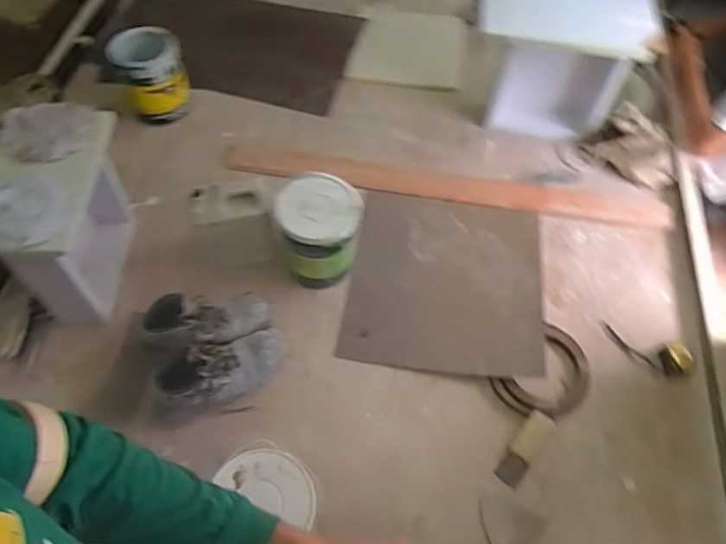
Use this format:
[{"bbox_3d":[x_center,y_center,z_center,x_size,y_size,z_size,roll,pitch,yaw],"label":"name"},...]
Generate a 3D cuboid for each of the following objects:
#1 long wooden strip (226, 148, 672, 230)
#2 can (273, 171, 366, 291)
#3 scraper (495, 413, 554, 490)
[{"bbox_3d":[0.227,-0.236,1.543,1.161,0.020,0.108,8,58,3],"label":"long wooden strip"},{"bbox_3d":[-0.099,-0.089,1.315,0.176,0.215,0.190,1,58,-2],"label":"can"},{"bbox_3d":[0.336,0.365,1.184,0.054,0.014,0.168,35,63,18],"label":"scraper"}]

